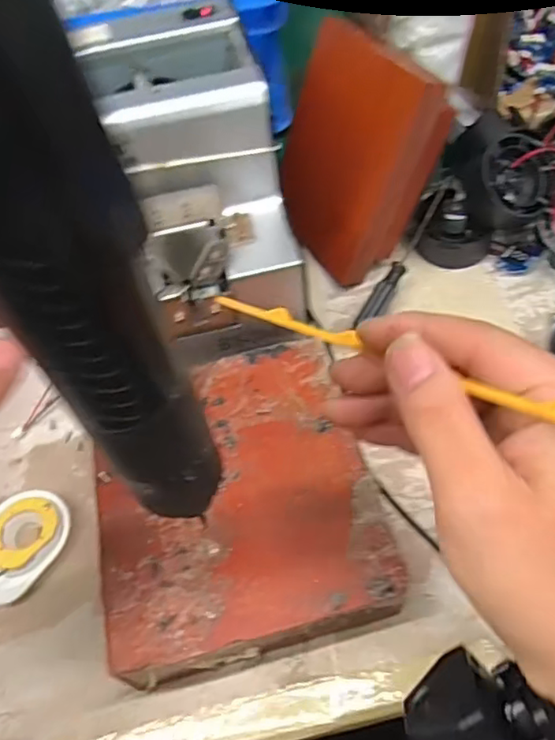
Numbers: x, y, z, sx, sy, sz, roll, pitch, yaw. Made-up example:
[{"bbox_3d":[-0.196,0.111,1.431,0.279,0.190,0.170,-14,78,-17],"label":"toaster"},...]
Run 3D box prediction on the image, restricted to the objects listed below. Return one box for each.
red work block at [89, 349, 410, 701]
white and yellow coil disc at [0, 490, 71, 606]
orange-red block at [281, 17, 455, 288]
[{"bbox_3d":[-0.021,0.065,0.297,0.125,0.044,0.141,-13,55,-5],"label":"red work block"},{"bbox_3d":[-0.137,0.090,0.313,0.048,0.011,0.056,27,62,23],"label":"white and yellow coil disc"},{"bbox_3d":[0.049,-0.139,0.386,0.043,0.133,0.107,-13,51,-33],"label":"orange-red block"}]

